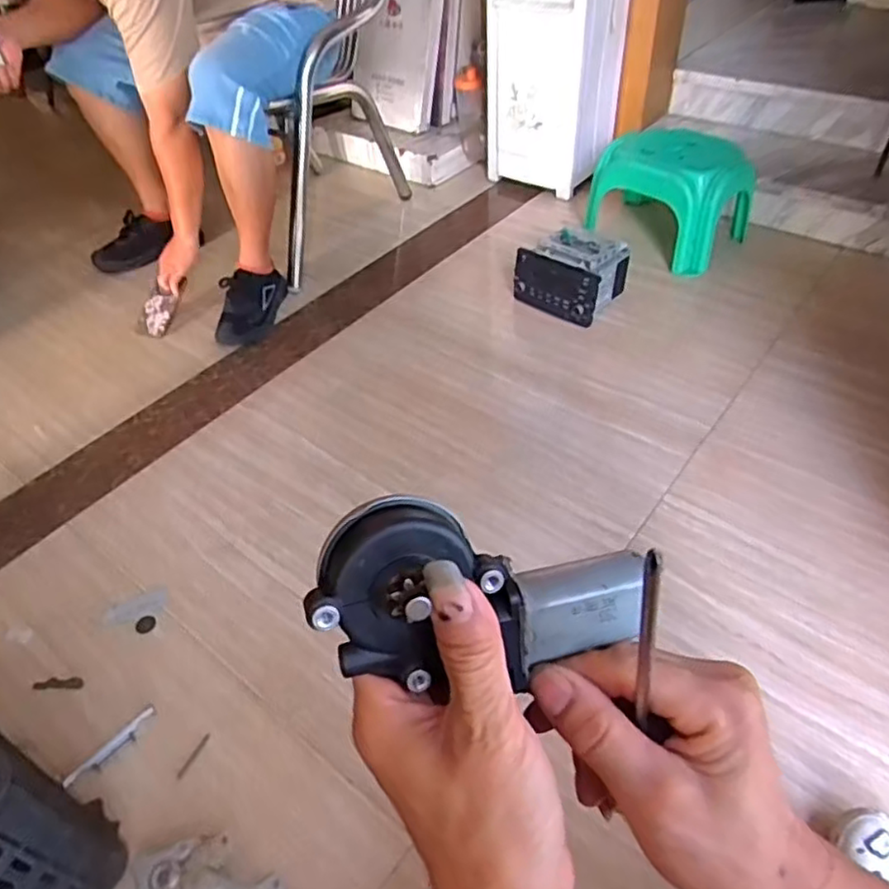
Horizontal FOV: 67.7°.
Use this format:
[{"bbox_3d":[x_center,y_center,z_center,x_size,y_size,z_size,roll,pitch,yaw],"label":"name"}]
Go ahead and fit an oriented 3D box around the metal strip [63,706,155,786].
[{"bbox_3d":[-0.431,0.392,0.861,0.023,0.009,0.124,38,57,20],"label":"metal strip"}]

